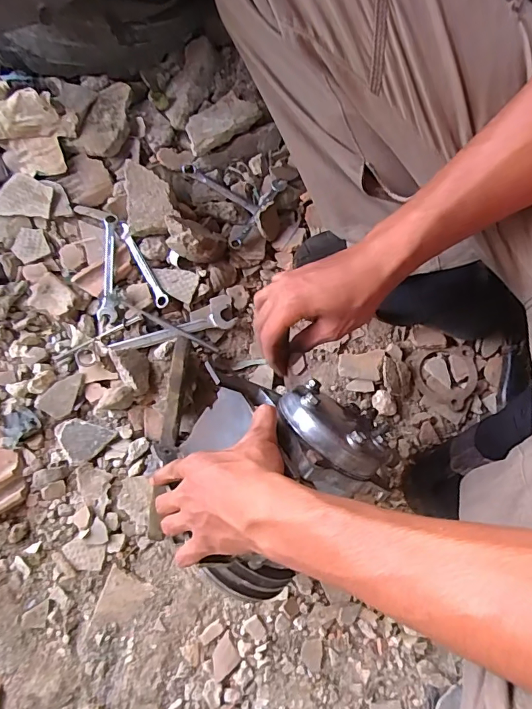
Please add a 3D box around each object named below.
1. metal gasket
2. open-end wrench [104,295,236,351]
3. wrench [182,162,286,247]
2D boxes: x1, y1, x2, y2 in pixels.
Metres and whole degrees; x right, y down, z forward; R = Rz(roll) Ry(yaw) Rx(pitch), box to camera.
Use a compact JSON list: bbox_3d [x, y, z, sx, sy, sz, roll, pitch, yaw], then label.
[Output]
[{"bbox_3d":[0.236,0.032,0.576,0.083,0.006,0.084,-6,71,0],"label":"metal gasket"},{"bbox_3d":[-0.122,-0.034,0.579,0.166,0.013,0.045,-20,80,-7],"label":"open-end wrench"},{"bbox_3d":[-0.058,-0.234,0.628,0.133,0.020,0.128,35,79,9],"label":"wrench"}]

